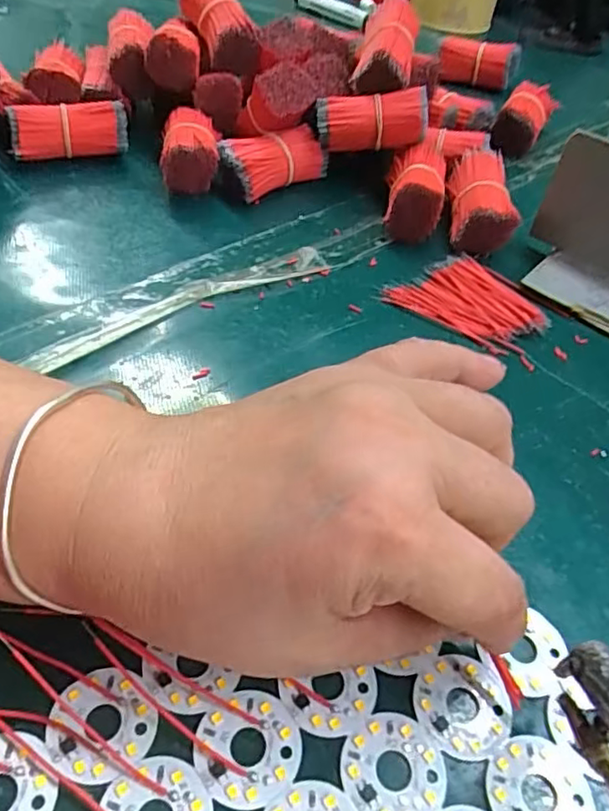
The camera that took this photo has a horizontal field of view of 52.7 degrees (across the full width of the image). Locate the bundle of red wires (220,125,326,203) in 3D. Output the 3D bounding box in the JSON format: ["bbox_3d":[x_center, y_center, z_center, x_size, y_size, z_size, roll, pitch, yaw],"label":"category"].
[{"bbox_3d":[-0.020,-0.162,0.414,0.068,0.034,0.029,-22,53,-24],"label":"bundle of red wires"}]

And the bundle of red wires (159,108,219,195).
[{"bbox_3d":[-0.075,-0.167,0.408,0.034,0.035,0.059,0,47,-7],"label":"bundle of red wires"}]

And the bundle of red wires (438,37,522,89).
[{"bbox_3d":[0.162,-0.317,0.570,0.073,0.032,0.035,9,47,2],"label":"bundle of red wires"}]

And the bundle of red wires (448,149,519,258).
[{"bbox_3d":[0.110,-0.133,0.389,0.035,0.030,0.075,3,59,-4],"label":"bundle of red wires"}]

